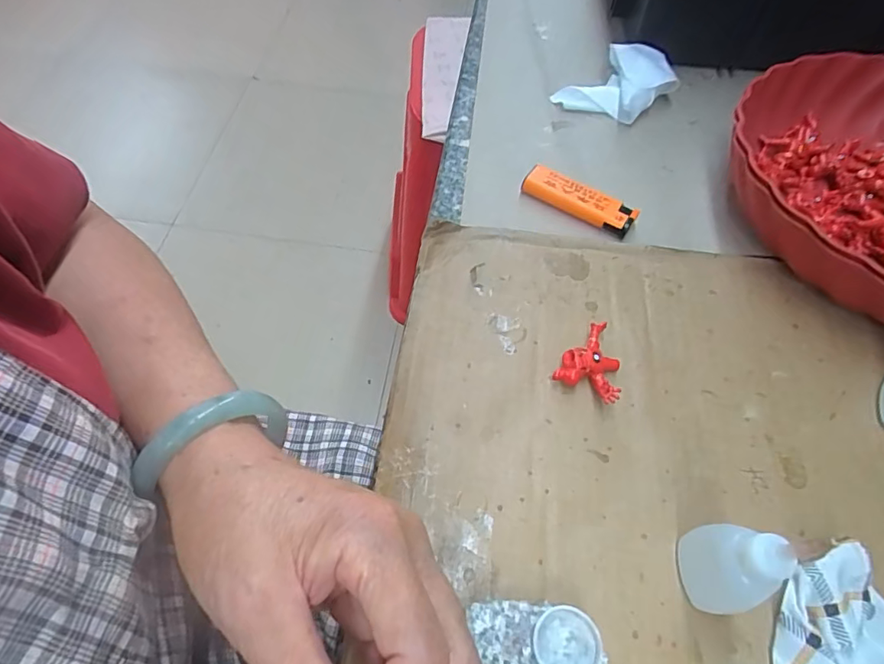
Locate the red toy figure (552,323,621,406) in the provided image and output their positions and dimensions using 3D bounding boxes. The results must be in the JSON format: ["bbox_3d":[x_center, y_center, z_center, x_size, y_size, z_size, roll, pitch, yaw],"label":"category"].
[{"bbox_3d":[0.088,0.015,0.293,0.034,0.015,0.045,28,62,14],"label":"red toy figure"}]

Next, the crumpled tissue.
[{"bbox_3d":[0.144,-0.202,0.421,0.084,0.029,0.059,-34,66,-20],"label":"crumpled tissue"}]

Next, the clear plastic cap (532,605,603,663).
[{"bbox_3d":[0.051,0.127,0.212,0.027,0.004,0.026,6,63,7],"label":"clear plastic cap"}]

